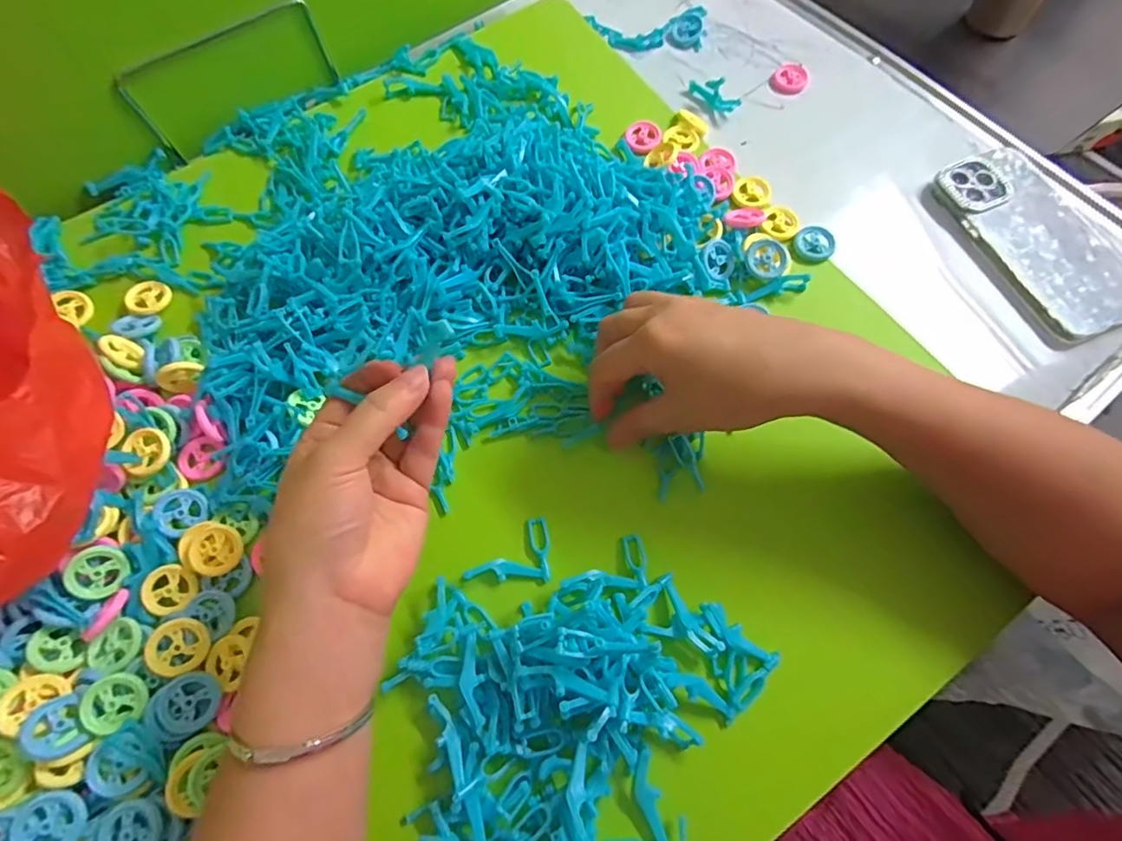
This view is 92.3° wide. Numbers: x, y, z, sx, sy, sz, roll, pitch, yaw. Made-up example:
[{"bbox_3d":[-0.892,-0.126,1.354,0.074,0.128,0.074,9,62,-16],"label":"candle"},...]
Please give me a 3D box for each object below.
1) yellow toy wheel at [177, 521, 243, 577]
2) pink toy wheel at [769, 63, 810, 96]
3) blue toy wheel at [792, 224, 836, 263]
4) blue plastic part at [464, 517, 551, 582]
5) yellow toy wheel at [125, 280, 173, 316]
[{"bbox_3d":[-0.212,0.077,0.325,0.037,0.007,0.031,18,70,10],"label":"yellow toy wheel"},{"bbox_3d":[0.201,-0.299,0.472,0.031,0.007,0.037,26,71,13],"label":"pink toy wheel"},{"bbox_3d":[0.186,-0.130,0.395,0.028,0.006,0.030,-1,68,2],"label":"blue toy wheel"},{"bbox_3d":[-0.031,0.077,0.326,0.048,0.013,0.037,-1,68,2],"label":"blue plastic part"},{"bbox_3d":[-0.295,-0.089,0.385,0.026,0.006,0.027,0,69,-1],"label":"yellow toy wheel"}]

